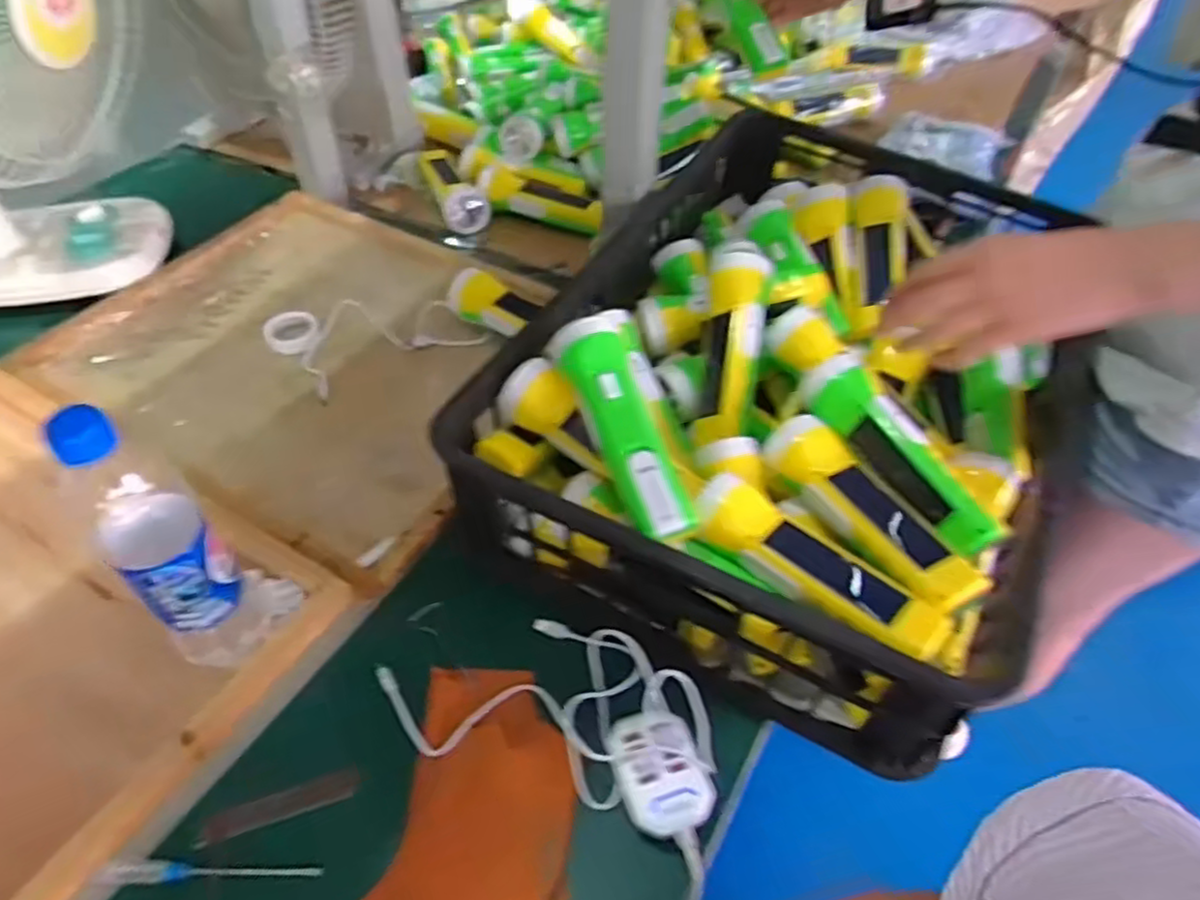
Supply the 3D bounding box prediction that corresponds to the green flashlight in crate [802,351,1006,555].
[{"bbox_3d":[0.208,-0.007,0.515,0.045,0.041,0.181,-21,53,-20],"label":"green flashlight in crate"}]

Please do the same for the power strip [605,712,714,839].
[{"bbox_3d":[0.039,0.206,0.472,0.053,0.019,0.074,-17,51,-17],"label":"power strip"}]

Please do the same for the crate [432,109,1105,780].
[{"bbox_3d":[0.183,-0.075,0.631,0.417,0.152,0.551,27,53,20],"label":"crate"}]

